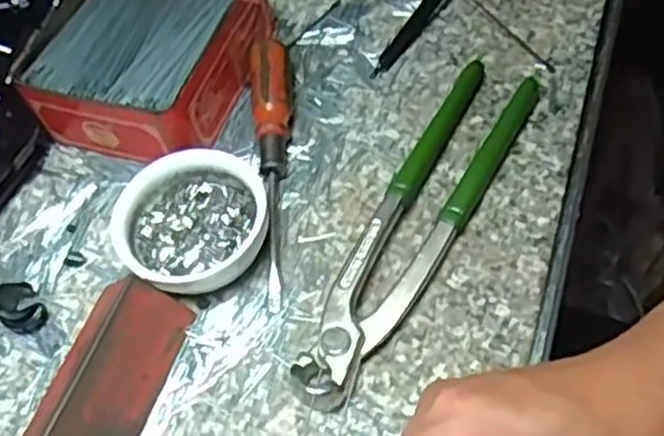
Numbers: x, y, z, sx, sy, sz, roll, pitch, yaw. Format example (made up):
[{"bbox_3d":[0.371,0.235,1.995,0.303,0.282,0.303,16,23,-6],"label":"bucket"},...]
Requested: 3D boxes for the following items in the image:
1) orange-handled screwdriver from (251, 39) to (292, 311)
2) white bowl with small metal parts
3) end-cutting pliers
[{"bbox_3d":[-0.029,-0.027,0.392,0.020,0.017,0.151,-8,56,4],"label":"orange-handled screwdriver"},{"bbox_3d":[-0.068,0.002,0.373,0.068,0.020,0.072,12,59,17],"label":"white bowl with small metal parts"},{"bbox_3d":[0.039,0.001,0.368,0.043,0.023,0.198,23,63,22],"label":"end-cutting pliers"}]

